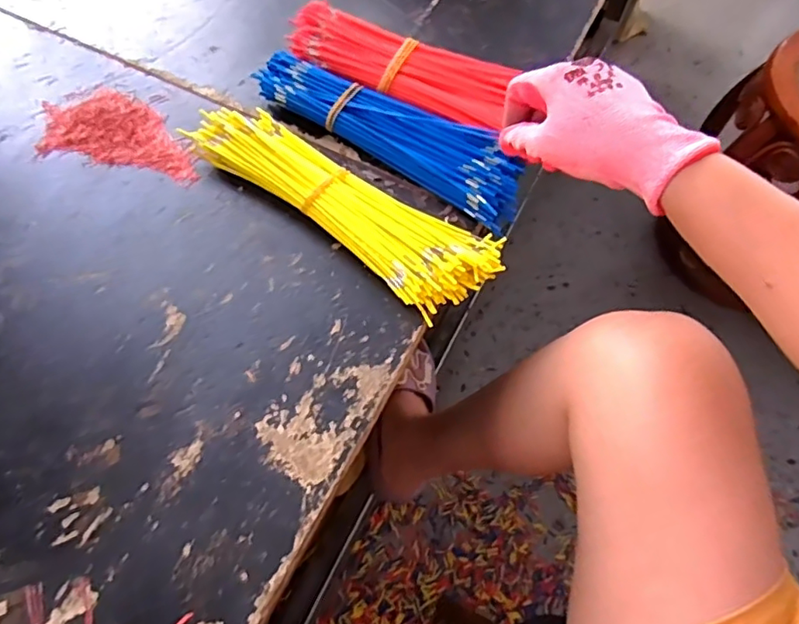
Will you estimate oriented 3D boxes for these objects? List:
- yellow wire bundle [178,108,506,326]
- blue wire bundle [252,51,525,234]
[{"bbox_3d":[-0.050,-0.086,0.443,0.262,0.030,0.077,30,66,13],"label":"yellow wire bundle"},{"bbox_3d":[-0.005,-0.156,0.481,0.249,0.030,0.066,32,67,13],"label":"blue wire bundle"}]

